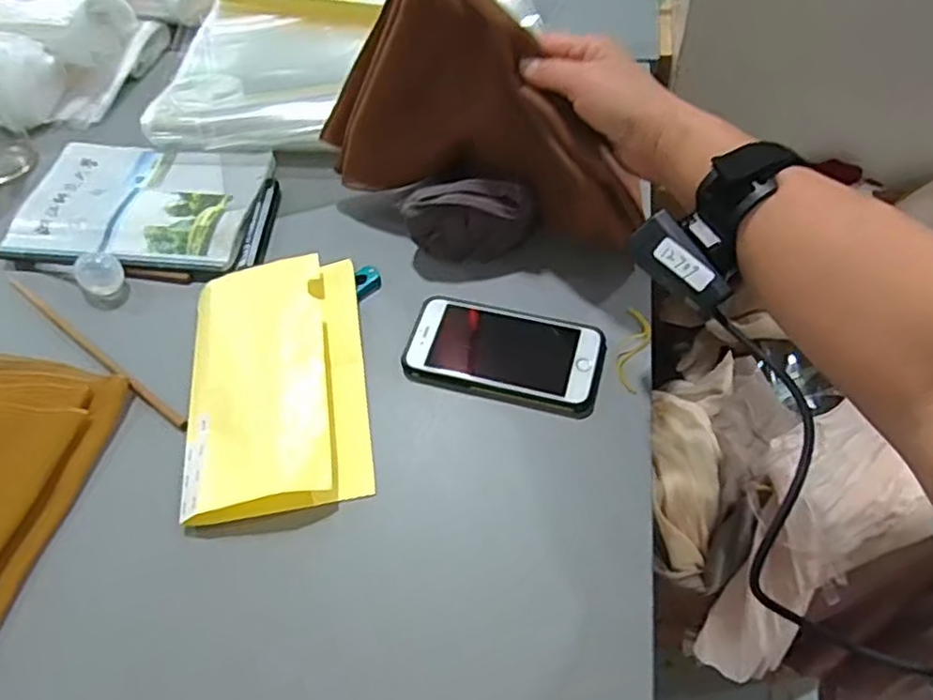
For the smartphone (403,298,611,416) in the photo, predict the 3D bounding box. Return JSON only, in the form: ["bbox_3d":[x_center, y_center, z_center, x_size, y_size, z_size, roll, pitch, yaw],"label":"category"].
[{"bbox_3d":[0.027,0.002,0.493,0.142,0.010,0.075,12,59,12],"label":"smartphone"}]

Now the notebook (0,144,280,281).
[{"bbox_3d":[-0.282,-0.127,0.598,0.229,0.016,0.139,3,58,7],"label":"notebook"}]

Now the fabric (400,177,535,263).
[{"bbox_3d":[0.001,-0.103,0.529,0.099,0.053,0.035,2,58,6],"label":"fabric"}]

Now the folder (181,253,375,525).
[{"bbox_3d":[-0.140,0.018,0.487,0.128,0.016,0.196,-9,57,-1],"label":"folder"}]

